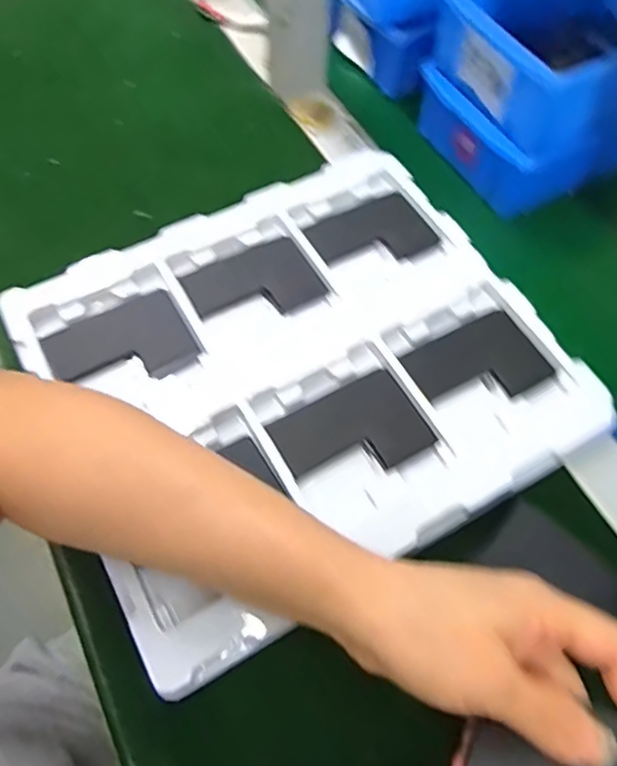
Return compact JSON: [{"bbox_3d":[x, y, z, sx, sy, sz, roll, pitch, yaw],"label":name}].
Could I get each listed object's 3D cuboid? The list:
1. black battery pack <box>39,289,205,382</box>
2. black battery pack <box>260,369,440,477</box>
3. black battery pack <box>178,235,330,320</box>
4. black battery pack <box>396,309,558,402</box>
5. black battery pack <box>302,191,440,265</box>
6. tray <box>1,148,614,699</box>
[{"bbox_3d":[-0.126,-0.024,0.389,0.091,0.004,0.068,-28,65,-15],"label":"black battery pack"},{"bbox_3d":[0.027,0.032,0.362,0.089,0.004,0.061,-26,65,-14],"label":"black battery pack"},{"bbox_3d":[-0.040,-0.070,0.419,0.090,0.004,0.065,-27,65,-14],"label":"black battery pack"},{"bbox_3d":[0.114,-0.012,0.389,0.087,0.004,0.060,-25,65,-13],"label":"black battery pack"},{"bbox_3d":[0.049,-0.113,0.444,0.088,0.004,0.061,-25,65,-14],"label":"black battery pack"},{"bbox_3d":[-0.004,-0.018,0.382,0.314,0.014,0.283,-27,66,-13],"label":"tray"}]

